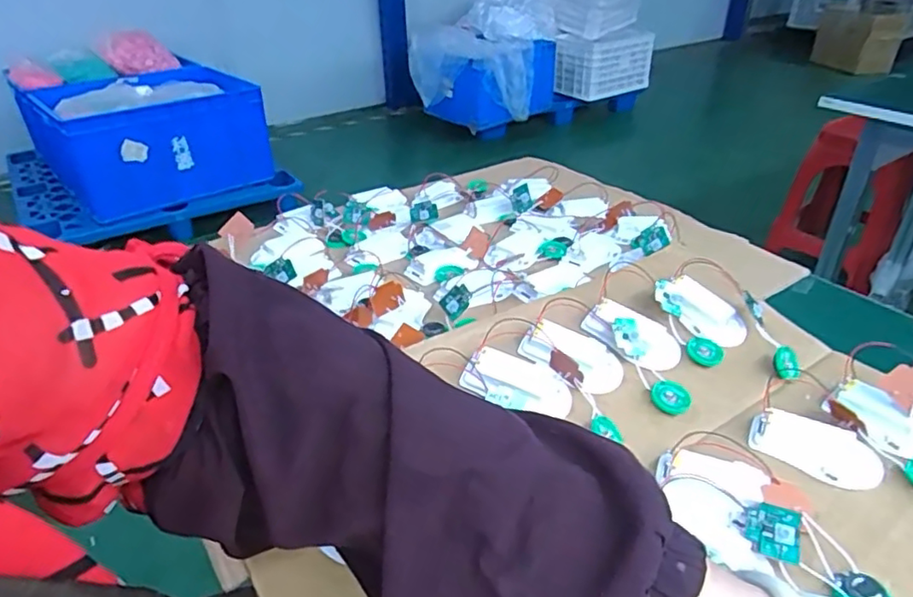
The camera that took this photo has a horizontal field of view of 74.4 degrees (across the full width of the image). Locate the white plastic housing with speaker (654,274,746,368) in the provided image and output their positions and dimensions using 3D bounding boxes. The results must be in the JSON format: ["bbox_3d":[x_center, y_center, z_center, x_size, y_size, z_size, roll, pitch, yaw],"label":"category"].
[{"bbox_3d":[0.205,0.017,0.523,0.070,0.023,0.081,-37,61,-24],"label":"white plastic housing with speaker"}]

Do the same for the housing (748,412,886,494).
[{"bbox_3d":[0.248,0.103,0.415,0.080,0.012,0.042,15,37,24],"label":"housing"}]

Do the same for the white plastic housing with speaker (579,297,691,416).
[{"bbox_3d":[0.158,0.040,0.491,0.064,0.038,0.110,-21,38,-27],"label":"white plastic housing with speaker"}]

